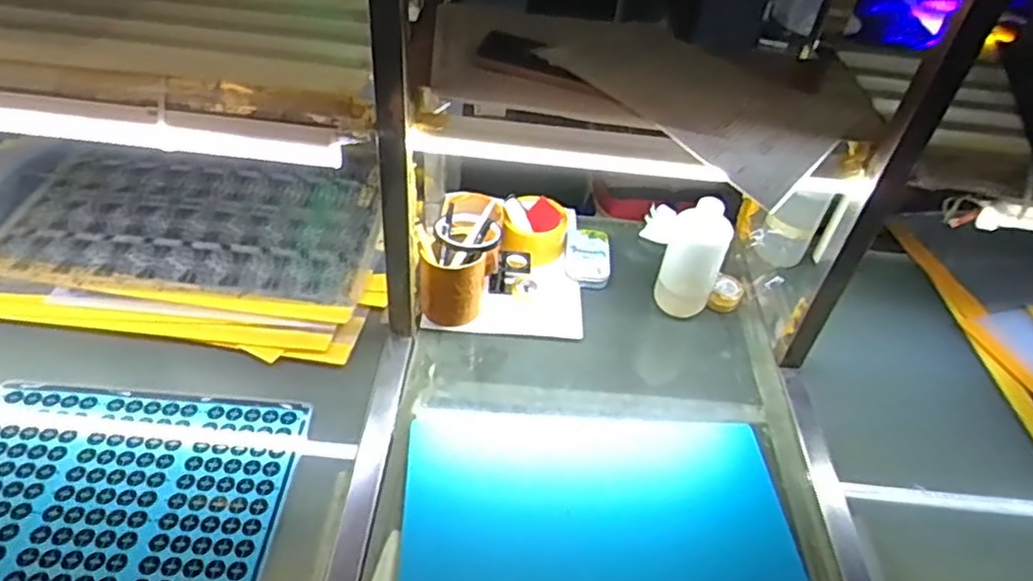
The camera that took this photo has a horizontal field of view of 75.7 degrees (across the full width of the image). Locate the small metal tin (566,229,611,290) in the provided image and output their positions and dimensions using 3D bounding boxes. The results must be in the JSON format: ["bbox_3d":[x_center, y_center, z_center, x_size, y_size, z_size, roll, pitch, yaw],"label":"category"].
[{"bbox_3d":[0.104,-0.047,0.976,0.061,0.030,0.116,6,42,-1],"label":"small metal tin"}]

